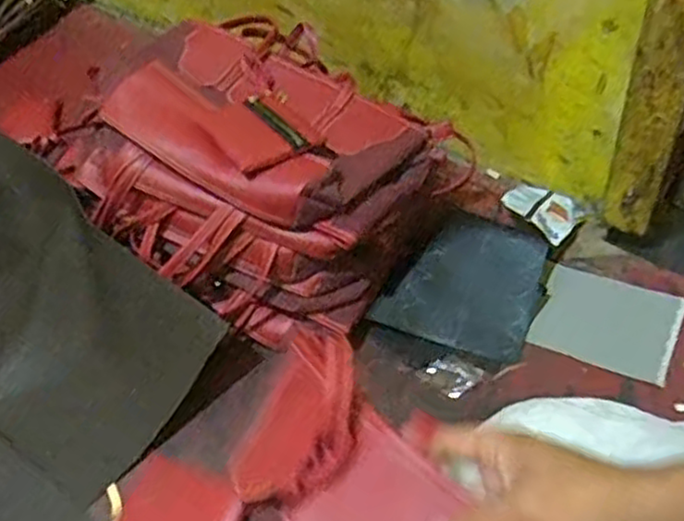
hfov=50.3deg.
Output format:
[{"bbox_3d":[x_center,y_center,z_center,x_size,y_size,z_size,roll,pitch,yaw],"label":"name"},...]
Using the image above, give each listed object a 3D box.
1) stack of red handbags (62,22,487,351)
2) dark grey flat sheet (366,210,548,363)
[{"bbox_3d":[-0.087,-0.111,0.885,0.360,0.175,0.320,31,61,29],"label":"stack of red handbags"},{"bbox_3d":[0.150,0.024,0.881,0.180,0.011,0.164,18,75,0],"label":"dark grey flat sheet"}]

